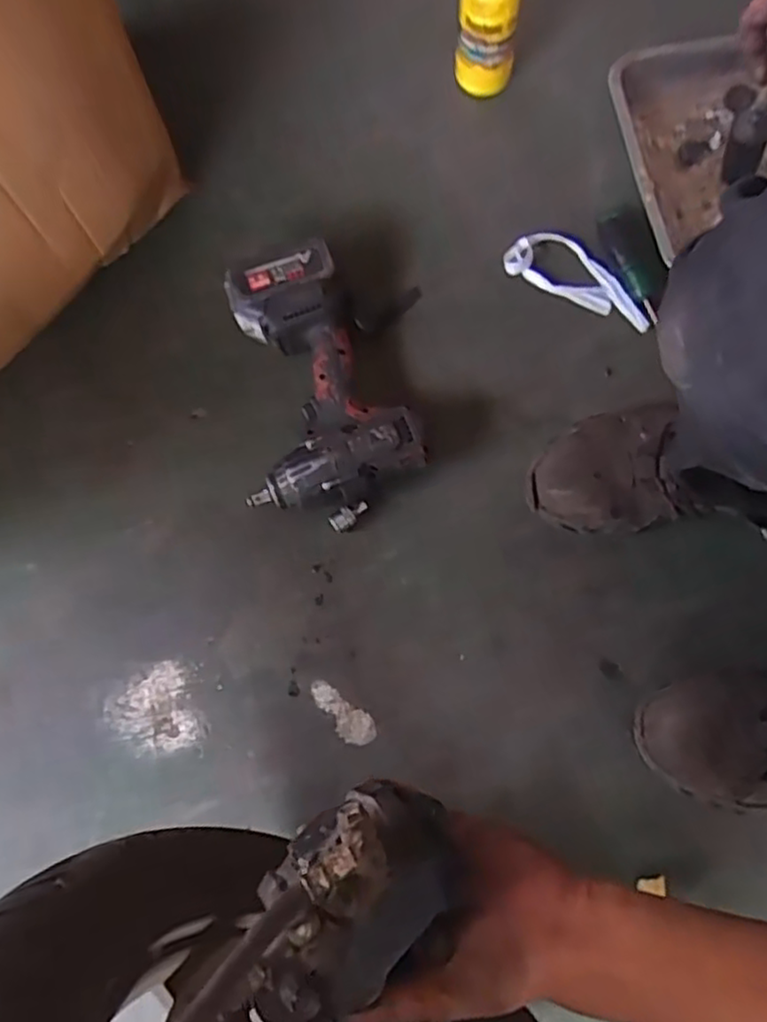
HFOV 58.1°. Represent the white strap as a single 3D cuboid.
[{"bbox_3d":[0.219,-0.259,0.757,0.169,0.027,0.064,30,79,10],"label":"white strap"}]

